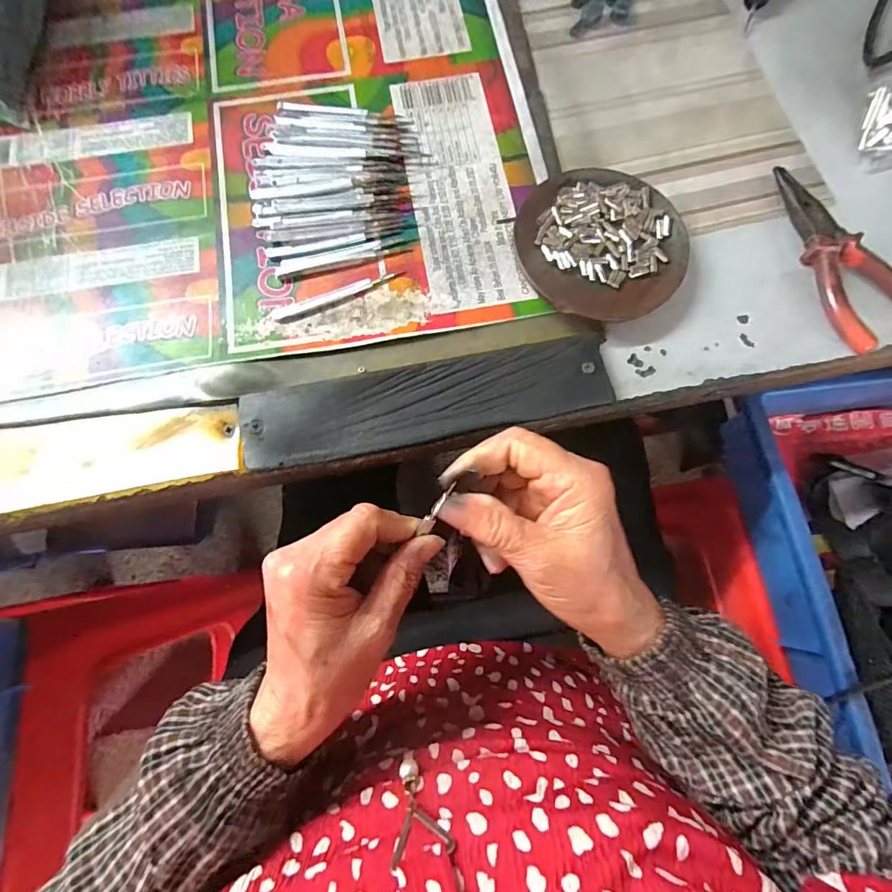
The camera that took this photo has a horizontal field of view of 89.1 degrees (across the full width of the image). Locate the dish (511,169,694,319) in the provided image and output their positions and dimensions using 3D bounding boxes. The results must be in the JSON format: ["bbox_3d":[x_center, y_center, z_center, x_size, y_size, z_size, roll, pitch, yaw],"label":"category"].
[{"bbox_3d":[0.105,-0.137,0.310,0.112,0.016,0.114,0,75,-1],"label":"dish"}]

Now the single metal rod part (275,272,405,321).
[{"bbox_3d":[-0.073,-0.103,0.306,0.092,0.004,0.008,-23,77,-7],"label":"single metal rod part"}]

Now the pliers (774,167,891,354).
[{"bbox_3d":[0.273,-0.133,0.313,0.049,0.019,0.141,-12,76,-4],"label":"pliers"}]

